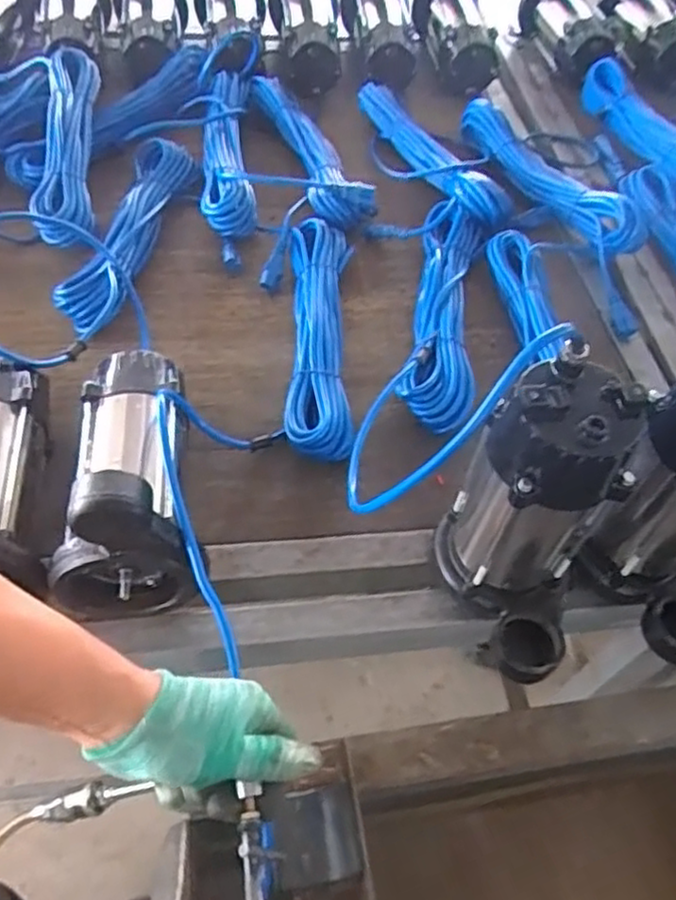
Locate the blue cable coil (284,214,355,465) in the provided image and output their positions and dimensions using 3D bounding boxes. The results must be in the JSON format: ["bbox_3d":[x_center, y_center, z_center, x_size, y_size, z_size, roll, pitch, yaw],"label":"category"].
[{"bbox_3d":[-0.025,-0.138,0.779,0.076,0.053,0.357,2,53,-4],"label":"blue cable coil"}]

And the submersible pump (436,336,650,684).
[{"bbox_3d":[0.145,0.059,0.525,0.123,0.236,0.136,22,55,11],"label":"submersible pump"}]

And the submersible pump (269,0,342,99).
[{"bbox_3d":[-0.045,-0.719,1.133,0.118,0.154,0.233,-6,54,-9],"label":"submersible pump"}]

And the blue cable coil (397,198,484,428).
[{"bbox_3d":[0.123,-0.160,0.803,0.078,0.054,0.352,11,53,3],"label":"blue cable coil"}]

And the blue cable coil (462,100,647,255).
[{"bbox_3d":[0.287,-0.398,0.961,0.085,0.047,0.363,-18,57,-17],"label":"blue cable coil"}]

